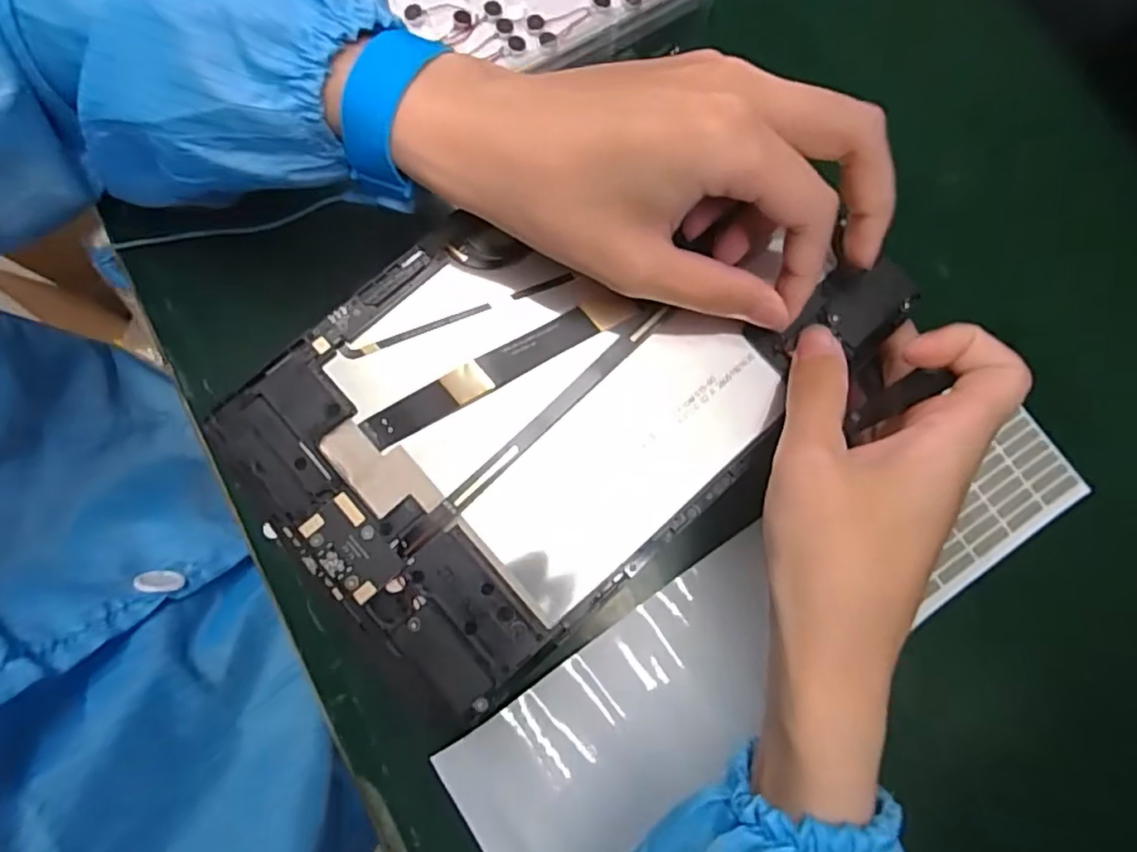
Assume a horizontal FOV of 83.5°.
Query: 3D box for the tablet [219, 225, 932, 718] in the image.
[{"bbox_3d":[-0.002,-0.021,0.249,0.229,0.013,0.150,-43,83,-8],"label":"tablet"}]

